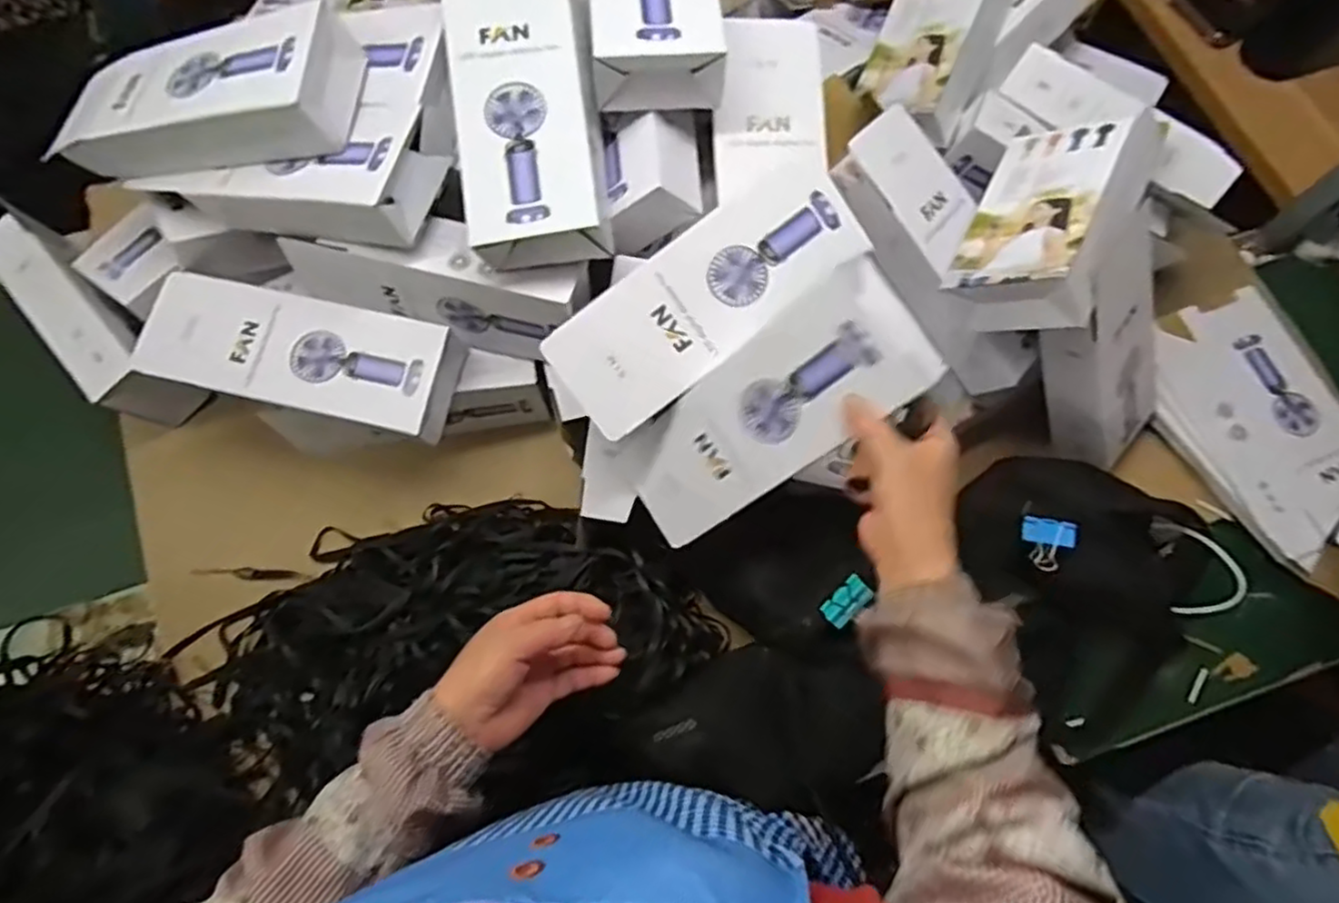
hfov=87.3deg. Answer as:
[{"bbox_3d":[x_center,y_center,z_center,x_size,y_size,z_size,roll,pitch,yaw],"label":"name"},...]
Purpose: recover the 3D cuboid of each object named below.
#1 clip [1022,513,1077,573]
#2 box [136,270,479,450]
[{"bbox_3d":[0.335,0.081,0.620,0.040,0.017,0.046,5,89,30],"label":"clip"},{"bbox_3d":[-0.322,-0.083,0.613,0.262,0.057,0.101,12,72,1],"label":"box"}]

